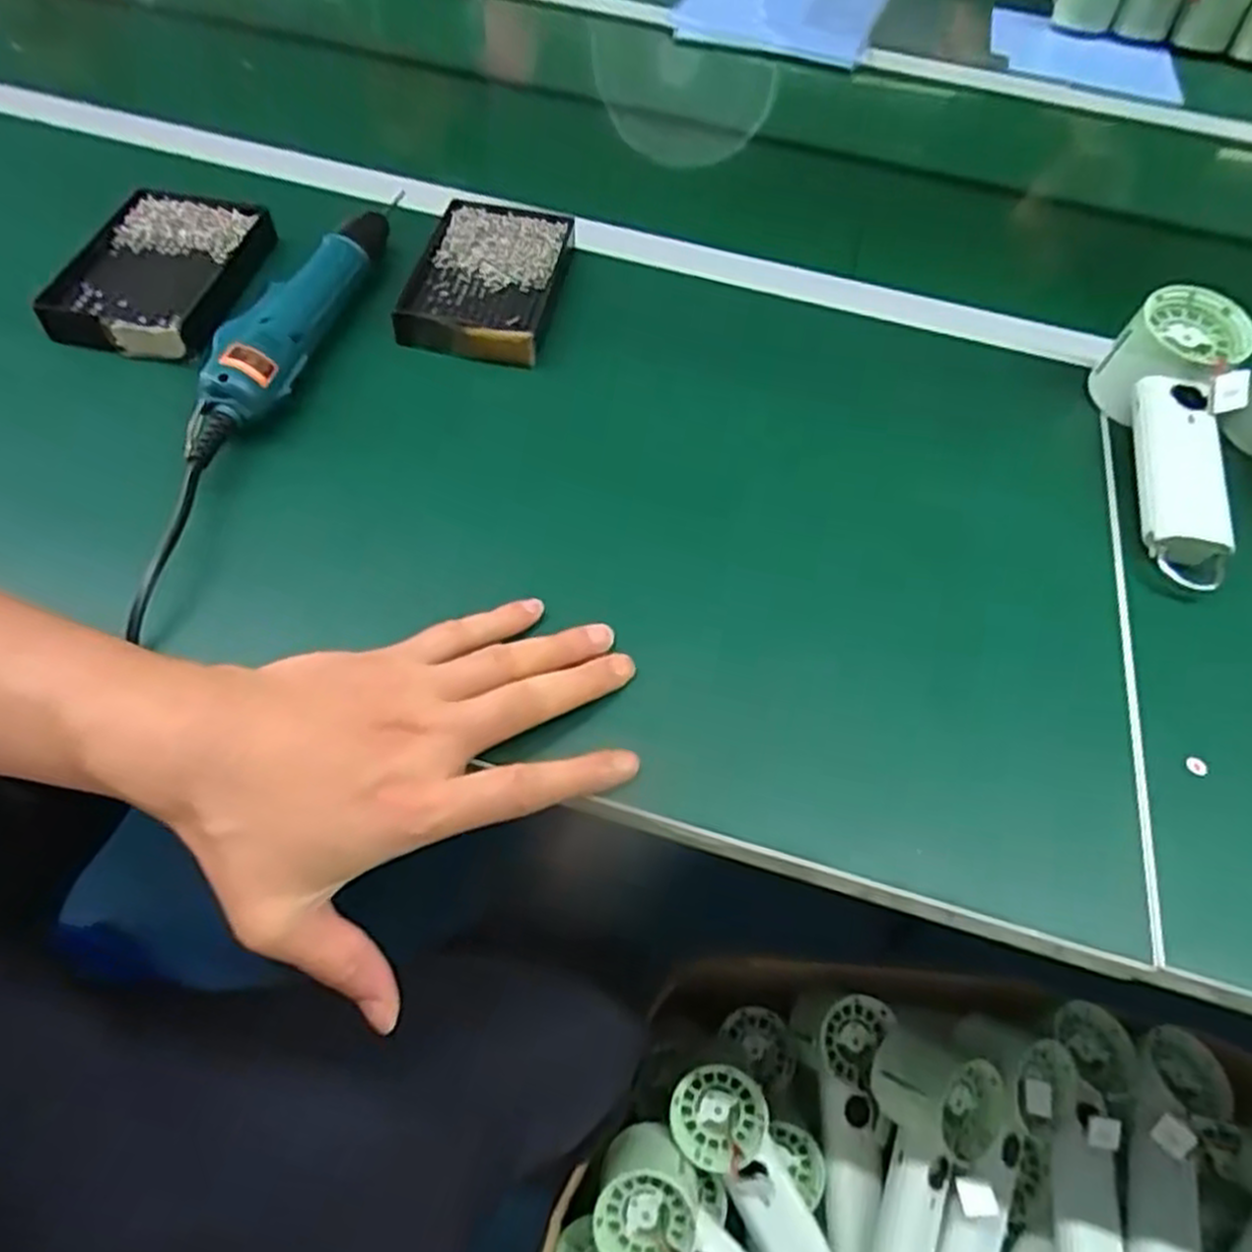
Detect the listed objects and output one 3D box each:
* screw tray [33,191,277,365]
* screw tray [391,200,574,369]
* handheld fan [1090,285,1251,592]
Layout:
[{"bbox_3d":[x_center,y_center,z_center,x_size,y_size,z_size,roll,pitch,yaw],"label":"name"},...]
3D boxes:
[{"bbox_3d":[-0.297,-0.227,0.494,0.097,0.027,0.144,10,56,2],"label":"screw tray"},{"bbox_3d":[-0.093,-0.233,0.516,0.092,0.028,0.149,7,55,0],"label":"screw tray"},{"bbox_3d":[0.315,-0.114,0.444,0.069,0.063,0.185,19,56,8],"label":"handheld fan"}]

